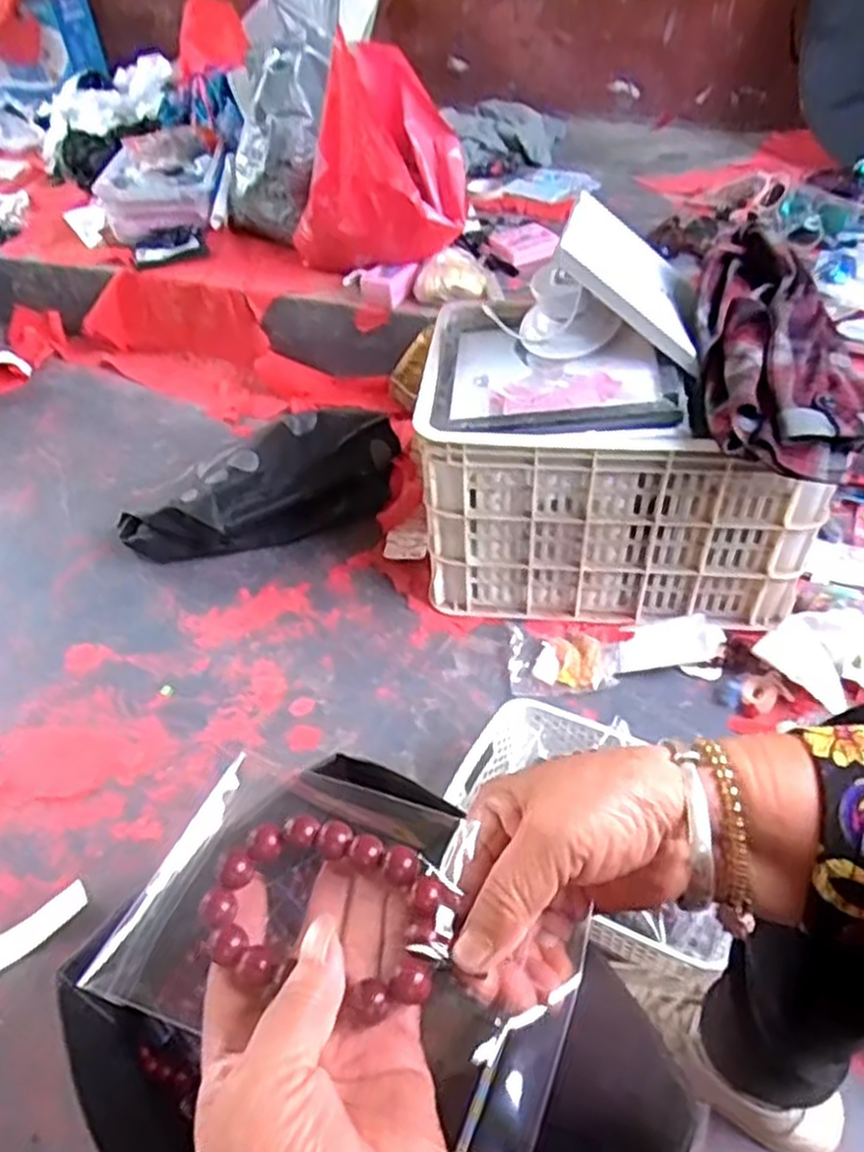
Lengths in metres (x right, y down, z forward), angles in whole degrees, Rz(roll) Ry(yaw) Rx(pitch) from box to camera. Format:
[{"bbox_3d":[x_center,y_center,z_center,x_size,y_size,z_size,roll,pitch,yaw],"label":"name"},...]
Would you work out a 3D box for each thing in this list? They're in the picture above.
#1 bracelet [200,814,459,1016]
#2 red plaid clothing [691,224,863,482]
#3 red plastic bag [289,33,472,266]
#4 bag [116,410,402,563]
[{"bbox_3d":[-0.040,0.125,0.300,0.095,0.012,0.059,9,44,14],"label":"bracelet"},{"bbox_3d":[0.392,-0.263,0.887,0.178,0.079,0.343,1,56,5],"label":"red plaid clothing"},{"bbox_3d":[-0.099,-0.733,1.407,0.358,0.332,0.158,25,49,29],"label":"red plastic bag"},{"bbox_3d":[-0.254,-0.137,1.236,0.453,0.134,0.183,-22,46,-18],"label":"bag"}]

